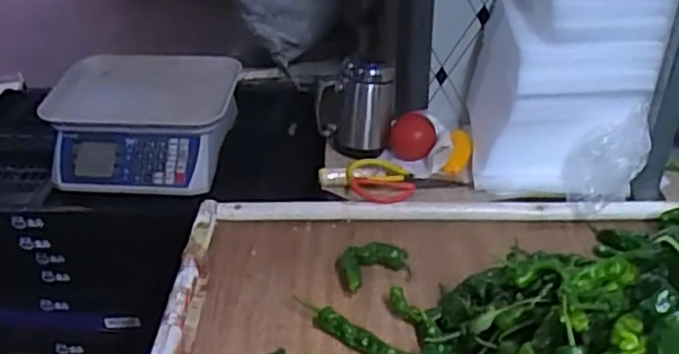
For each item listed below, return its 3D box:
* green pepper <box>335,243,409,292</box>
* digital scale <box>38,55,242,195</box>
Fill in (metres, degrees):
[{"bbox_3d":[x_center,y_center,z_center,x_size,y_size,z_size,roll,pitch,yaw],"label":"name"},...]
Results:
[{"bbox_3d":[0.034,0.104,0.859,0.086,0.032,0.055,-25,41,-32],"label":"green pepper"},{"bbox_3d":[-0.313,-0.100,1.113,0.291,0.097,0.289,-1,33,2],"label":"digital scale"}]

